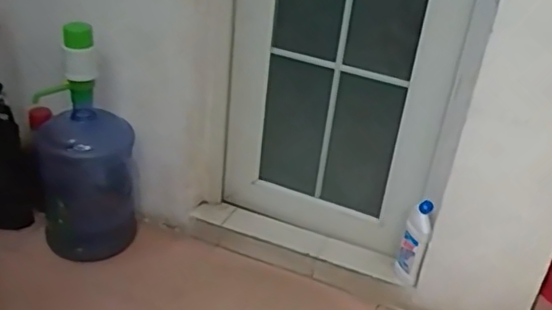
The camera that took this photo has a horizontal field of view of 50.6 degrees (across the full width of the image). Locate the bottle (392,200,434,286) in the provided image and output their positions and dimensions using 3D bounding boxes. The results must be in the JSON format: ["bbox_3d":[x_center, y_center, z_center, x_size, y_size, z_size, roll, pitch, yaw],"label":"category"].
[{"bbox_3d":[0.369,0.231,1.569,0.073,0.236,0.074,14,31,14],"label":"bottle"}]

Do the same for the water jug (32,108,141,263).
[{"bbox_3d":[-0.536,0.091,1.658,0.242,0.393,0.241,-7,32,-21],"label":"water jug"}]

